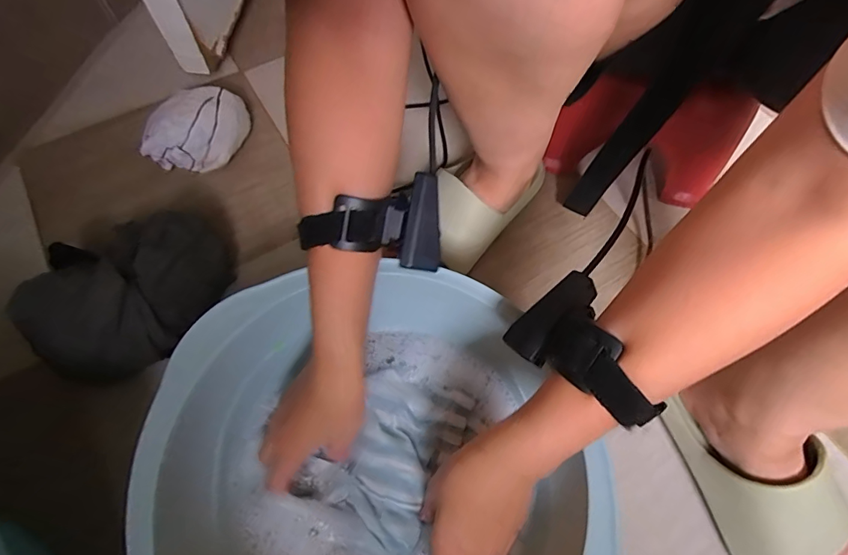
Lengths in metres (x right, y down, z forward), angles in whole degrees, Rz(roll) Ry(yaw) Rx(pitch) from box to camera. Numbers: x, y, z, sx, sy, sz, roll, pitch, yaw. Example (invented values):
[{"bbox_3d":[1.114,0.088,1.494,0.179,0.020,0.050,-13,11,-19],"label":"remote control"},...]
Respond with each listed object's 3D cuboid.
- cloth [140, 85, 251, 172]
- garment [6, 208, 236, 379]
[{"bbox_3d":[-0.272,-0.177,0.533,0.078,0.065,0.107,18,65,8],"label":"cloth"},{"bbox_3d":[-0.265,0.018,0.411,0.088,0.115,0.172,29,67,13],"label":"garment"}]

